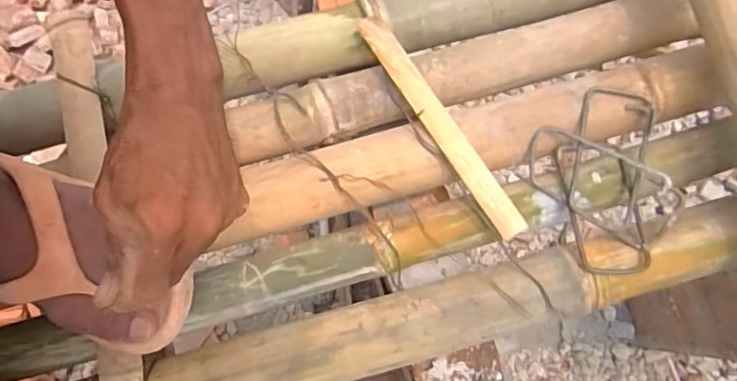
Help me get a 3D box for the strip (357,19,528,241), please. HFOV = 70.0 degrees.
[{"bbox_3d":[0.062,-0.060,0.468,0.025,0.008,0.234,-32,78,-5],"label":"strip"}]

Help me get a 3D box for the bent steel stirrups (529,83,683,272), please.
[{"bbox_3d":[0.203,-0.009,0.455,0.112,0.031,0.158,-11,79,10],"label":"bent steel stirrups"}]

